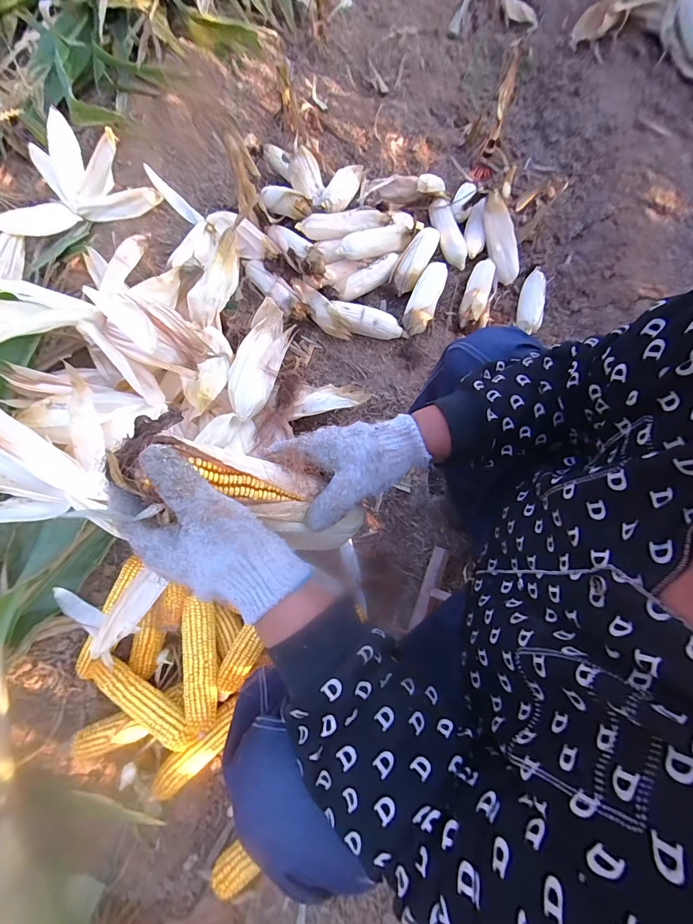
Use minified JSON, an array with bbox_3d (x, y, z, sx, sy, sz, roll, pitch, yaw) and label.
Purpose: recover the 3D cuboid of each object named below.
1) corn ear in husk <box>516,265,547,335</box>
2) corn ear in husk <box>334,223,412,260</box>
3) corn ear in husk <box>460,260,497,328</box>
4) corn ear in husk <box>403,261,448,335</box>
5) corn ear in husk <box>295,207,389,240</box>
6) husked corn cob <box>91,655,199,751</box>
[{"bbox_3d":[0.511,-0.445,1.013,0.070,0.045,0.257,16,73,7],"label":"corn ear in husk"},{"bbox_3d":[0.075,-0.584,0.994,0.221,0.065,0.069,-22,72,-6],"label":"corn ear in husk"},{"bbox_3d":[0.353,-0.460,1.000,0.065,0.054,0.247,19,73,8],"label":"corn ear in husk"},{"bbox_3d":[0.209,-0.435,0.982,0.071,0.059,0.241,19,73,8],"label":"corn ear in husk"},{"bbox_3d":[-0.008,-0.629,0.979,0.232,0.049,0.056,-17,72,-4],"label":"corn ear in husk"},{"bbox_3d":[-0.332,0.400,0.624,0.200,0.059,0.053,32,75,11],"label":"husked corn cob"}]

